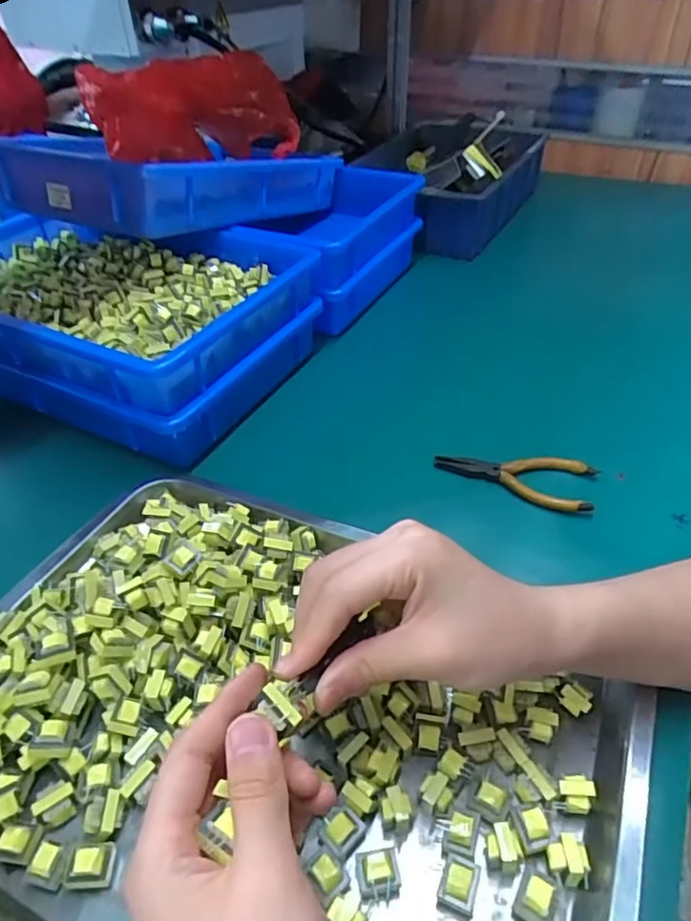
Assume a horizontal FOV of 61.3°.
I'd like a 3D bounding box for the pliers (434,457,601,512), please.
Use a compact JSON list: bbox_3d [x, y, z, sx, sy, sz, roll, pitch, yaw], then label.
[{"bbox_3d":[0.138,0.014,0.484,0.126,0.019,0.052,10,43,12],"label":"pliers"}]

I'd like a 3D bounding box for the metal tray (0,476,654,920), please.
[{"bbox_3d":[-0.045,0.142,0.321,0.385,0.044,0.279,20,45,18],"label":"metal tray"}]

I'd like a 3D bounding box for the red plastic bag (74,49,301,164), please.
[{"bbox_3d":[-0.175,-0.409,0.675,0.239,0.100,0.117,-6,43,-10],"label":"red plastic bag"}]

